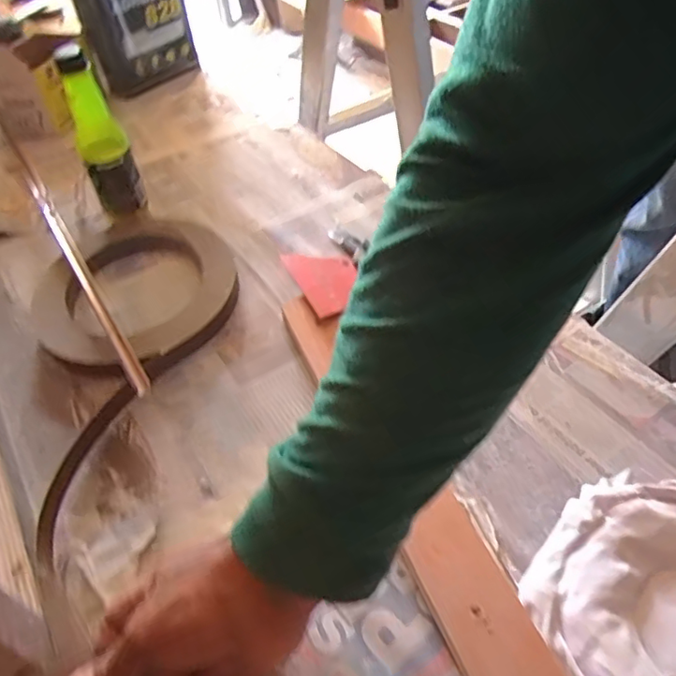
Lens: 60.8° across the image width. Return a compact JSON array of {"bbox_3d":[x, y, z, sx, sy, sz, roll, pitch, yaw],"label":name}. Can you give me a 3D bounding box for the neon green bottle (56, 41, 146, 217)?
[{"bbox_3d":[-0.265,-0.220,0.647,0.052,0.190,0.060,-25,50,-16],"label":"neon green bottle"}]

